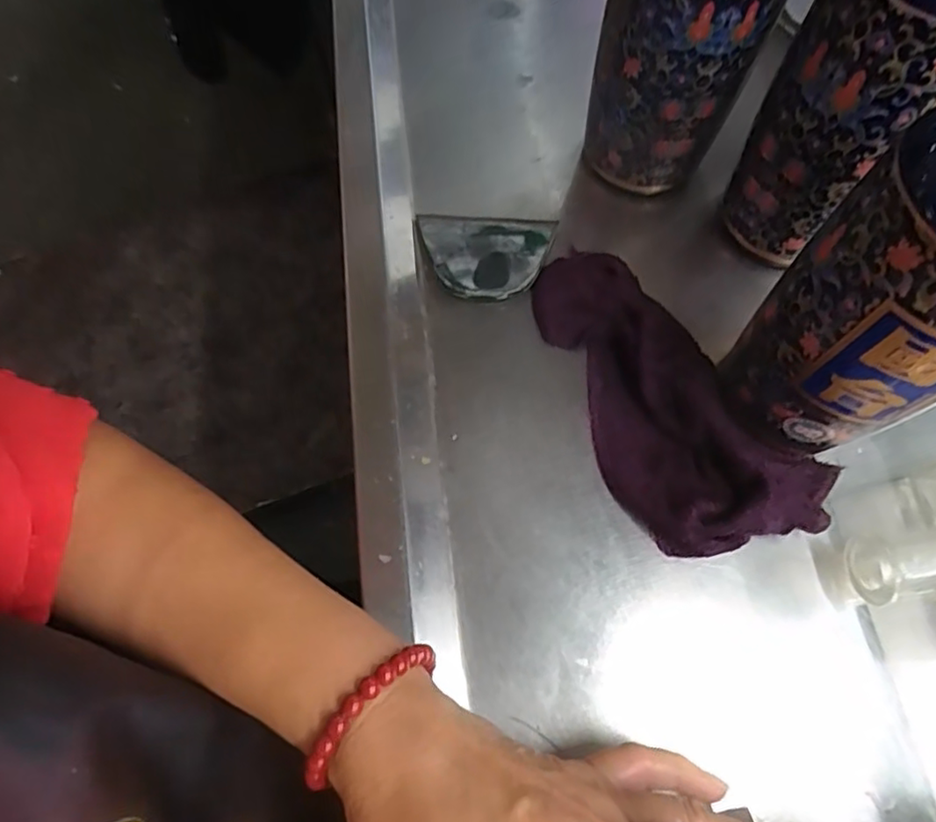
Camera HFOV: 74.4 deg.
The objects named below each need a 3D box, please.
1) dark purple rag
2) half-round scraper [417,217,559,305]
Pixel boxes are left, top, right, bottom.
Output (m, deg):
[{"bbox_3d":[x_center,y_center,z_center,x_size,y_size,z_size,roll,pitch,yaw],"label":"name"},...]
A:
[{"bbox_3d":[0.098,-0.012,0.318,0.098,0.031,0.192,-33,70,-11],"label":"dark purple rag"},{"bbox_3d":[0.012,-0.092,0.362,0.078,0.010,0.058,-2,67,4],"label":"half-round scraper"}]

